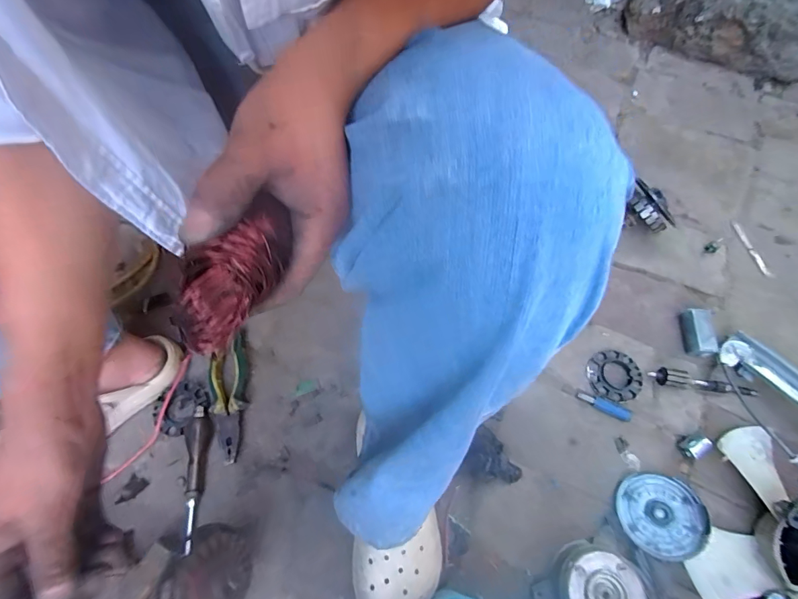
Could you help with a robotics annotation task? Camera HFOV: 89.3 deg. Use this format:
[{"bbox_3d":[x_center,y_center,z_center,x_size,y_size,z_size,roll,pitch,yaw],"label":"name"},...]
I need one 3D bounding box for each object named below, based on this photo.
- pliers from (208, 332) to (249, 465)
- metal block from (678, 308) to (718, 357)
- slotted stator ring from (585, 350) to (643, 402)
[{"bbox_3d":[-0.246,0.139,0.580,0.051,0.023,0.175,-9,66,-2],"label":"pliers"},{"bbox_3d":[0.443,0.048,0.597,0.031,0.036,0.070,6,66,5],"label":"metal block"},{"bbox_3d":[0.314,0.111,0.593,0.075,0.009,0.074,-1,66,1],"label":"slotted stator ring"}]

